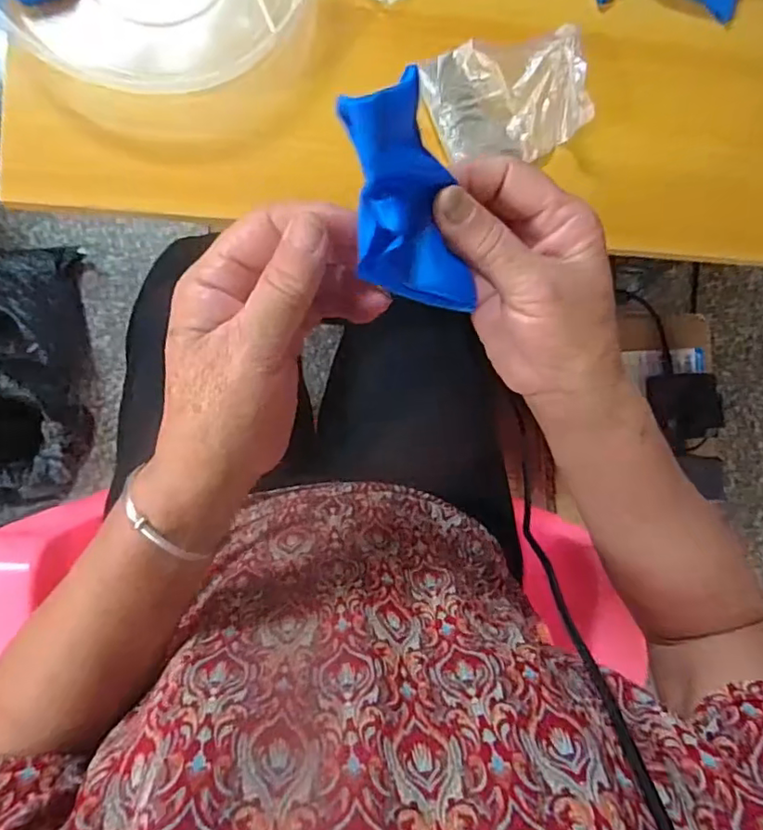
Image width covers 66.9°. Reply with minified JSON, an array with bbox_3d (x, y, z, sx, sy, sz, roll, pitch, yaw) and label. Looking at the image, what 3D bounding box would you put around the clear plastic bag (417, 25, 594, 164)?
[{"bbox_3d":[0.092,-0.235,0.424,0.113,0.028,0.086,-16,91,-8],"label":"clear plastic bag"}]

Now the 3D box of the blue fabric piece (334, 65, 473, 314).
[{"bbox_3d":[0.010,-0.084,0.228,0.043,0.018,0.088,-29,114,-38],"label":"blue fabric piece"}]

